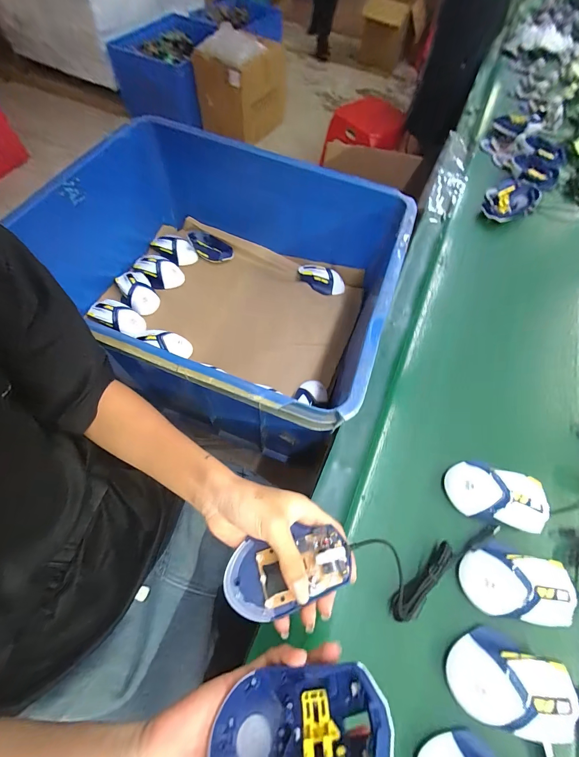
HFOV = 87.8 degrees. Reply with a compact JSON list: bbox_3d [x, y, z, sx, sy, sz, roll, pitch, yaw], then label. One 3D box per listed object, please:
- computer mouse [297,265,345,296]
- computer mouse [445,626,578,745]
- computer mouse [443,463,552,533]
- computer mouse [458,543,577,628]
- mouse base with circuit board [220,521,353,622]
[{"bbox_3d":[0.079,-0.248,0.737,0.123,0.040,0.065,16,63,5],"label":"computer mouse"},{"bbox_3d":[0.224,0.306,0.302,0.113,0.034,0.073,12,63,3],"label":"computer mouse"},{"bbox_3d":[0.268,0.145,0.385,0.123,0.036,0.078,13,63,3],"label":"computer mouse"},{"bbox_3d":[0.257,0.231,0.339,0.113,0.034,0.068,8,63,1],"label":"computer mouse"},{"bbox_3d":[-0.003,0.174,0.271,0.110,0.023,0.056,-17,65,-2],"label":"mouse base with circuit board"}]

